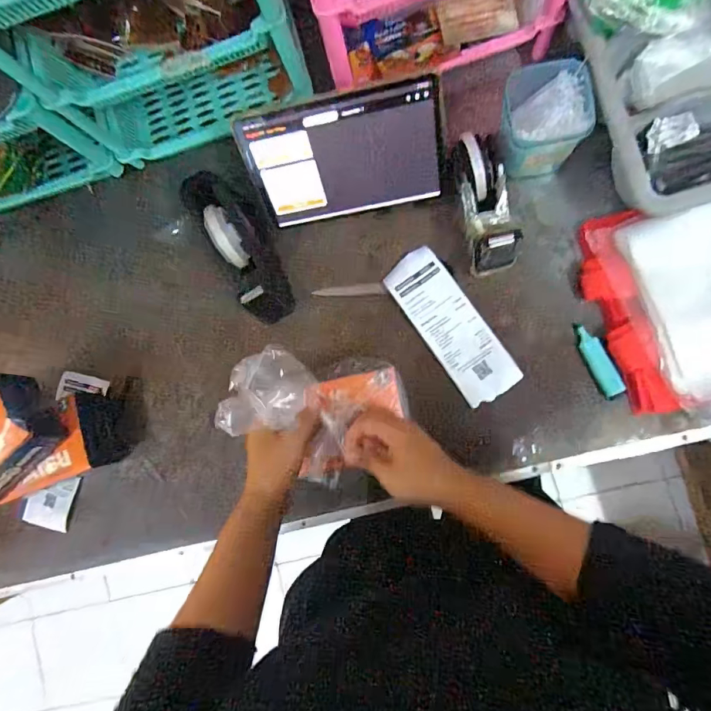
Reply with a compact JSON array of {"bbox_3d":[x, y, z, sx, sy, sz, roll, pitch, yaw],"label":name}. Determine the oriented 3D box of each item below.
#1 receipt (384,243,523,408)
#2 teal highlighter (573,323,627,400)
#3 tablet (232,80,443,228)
[{"bbox_3d":[0.129,-0.042,0.604,0.078,0.012,0.224,-35,82,4],"label":"receipt"},{"bbox_3d":[0.312,0.004,0.571,0.028,0.010,0.101,-23,83,6],"label":"teal highlighter"},{"bbox_3d":[-0.010,-0.254,0.575,0.241,0.149,0.008,-9,47,8],"label":"tablet"}]

